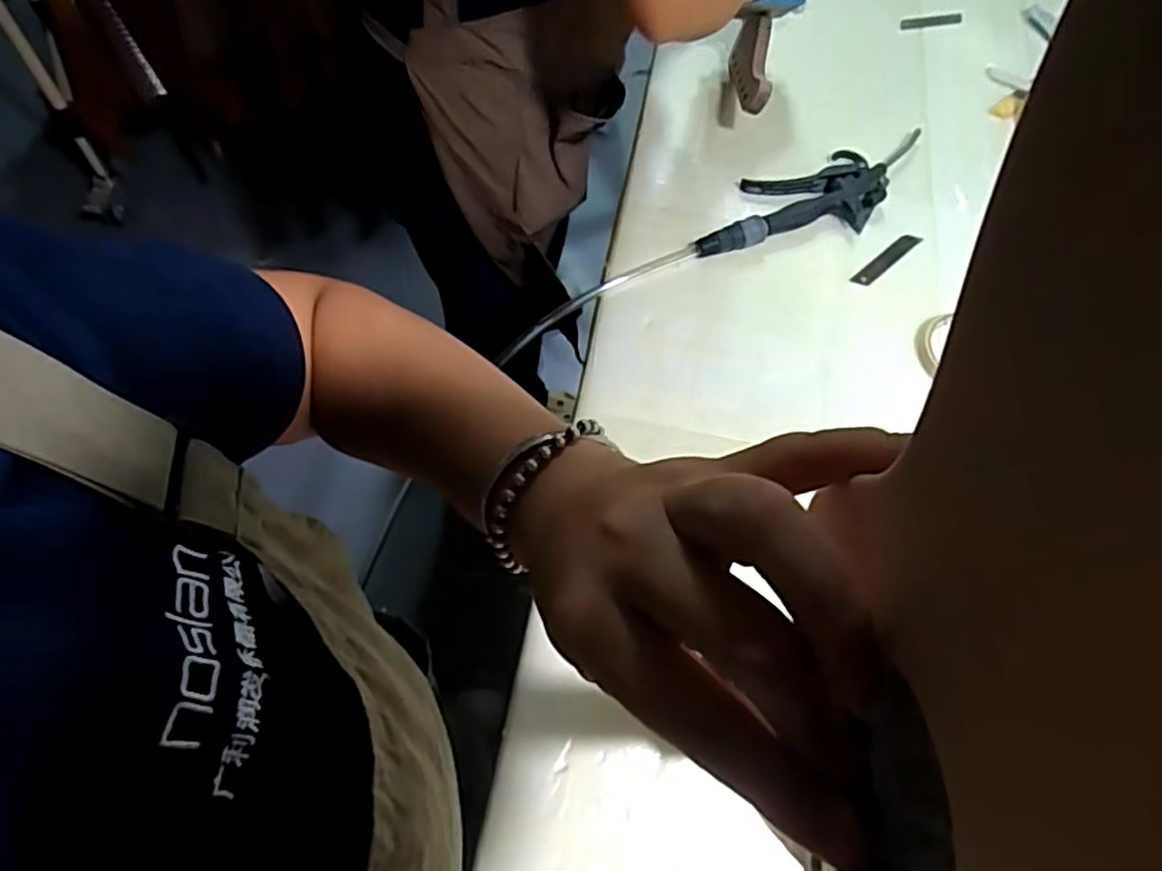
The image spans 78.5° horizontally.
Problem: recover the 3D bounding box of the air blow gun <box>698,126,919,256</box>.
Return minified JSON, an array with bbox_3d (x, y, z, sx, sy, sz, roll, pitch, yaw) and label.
[{"bbox_3d":[0.217,-0.246,0.728,0.234,0.034,0.098,-10,64,-8],"label":"air blow gun"}]

